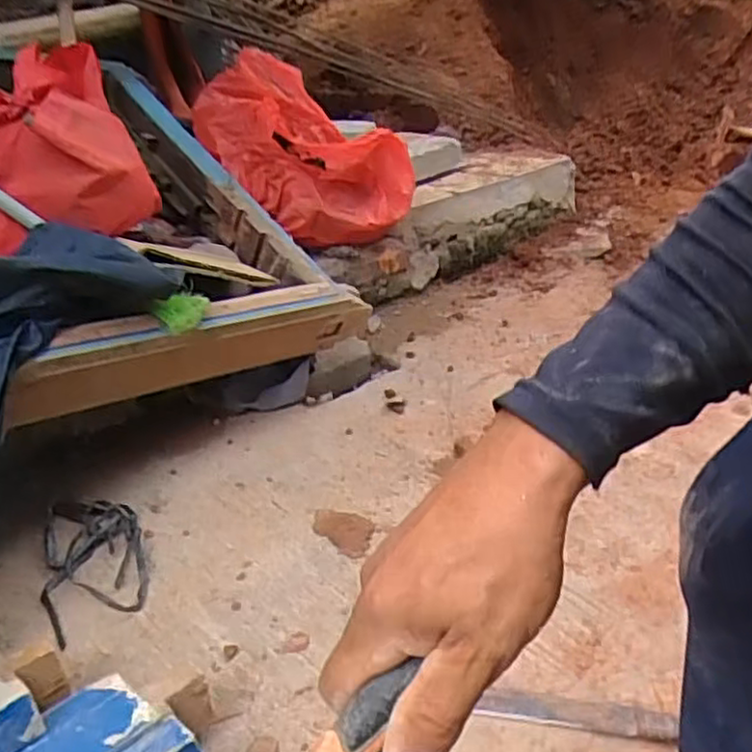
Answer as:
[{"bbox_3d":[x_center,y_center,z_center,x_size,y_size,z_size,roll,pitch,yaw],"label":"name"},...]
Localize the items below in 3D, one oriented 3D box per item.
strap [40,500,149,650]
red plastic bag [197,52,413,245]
[{"bbox_3d":[-0.348,0.215,0.874,0.113,0.021,0.247,-12,30,-19],"label":"strap"},{"bbox_3d":[-0.153,-0.433,1.403,0.418,0.307,0.283,4,28,9],"label":"red plastic bag"}]

